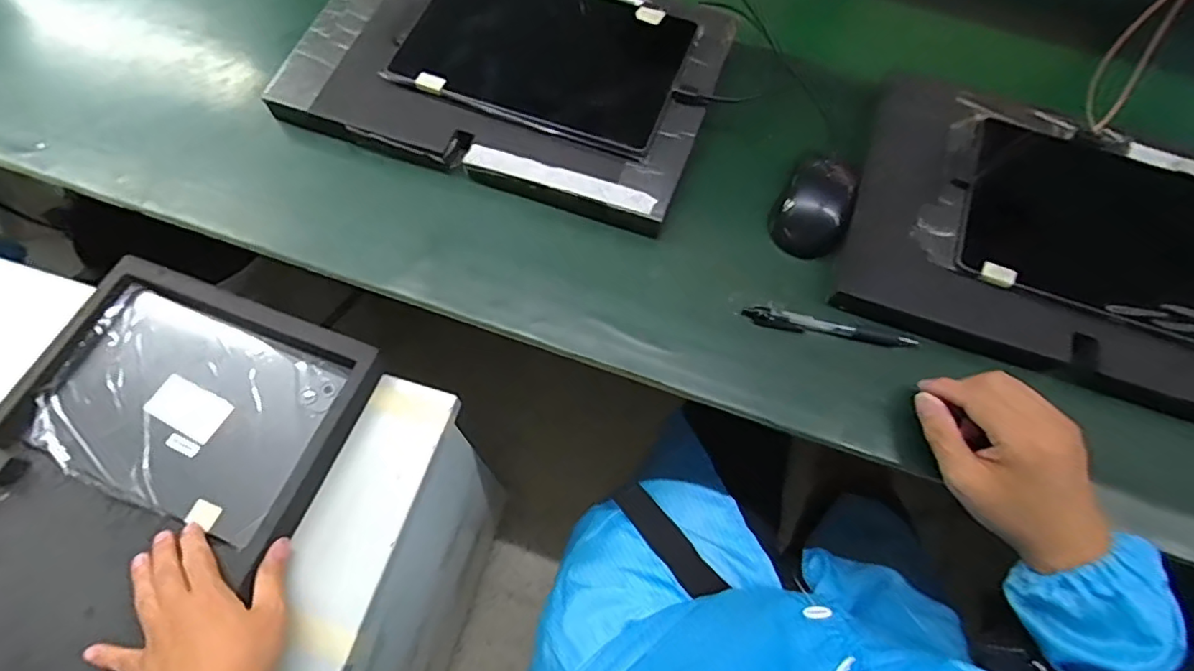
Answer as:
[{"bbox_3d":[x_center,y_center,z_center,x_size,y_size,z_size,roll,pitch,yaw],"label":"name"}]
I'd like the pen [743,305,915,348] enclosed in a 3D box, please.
[{"bbox_3d":[0.193,-0.004,0.479,0.138,0.012,0.016,12,67,3],"label":"pen"}]

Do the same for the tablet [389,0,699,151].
[{"bbox_3d":[-0.045,-0.277,0.548,0.246,0.015,0.169,21,67,4],"label":"tablet"}]

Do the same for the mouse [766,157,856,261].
[{"bbox_3d":[0.200,-0.119,0.522,0.064,0.031,0.097,29,68,10],"label":"mouse"}]

